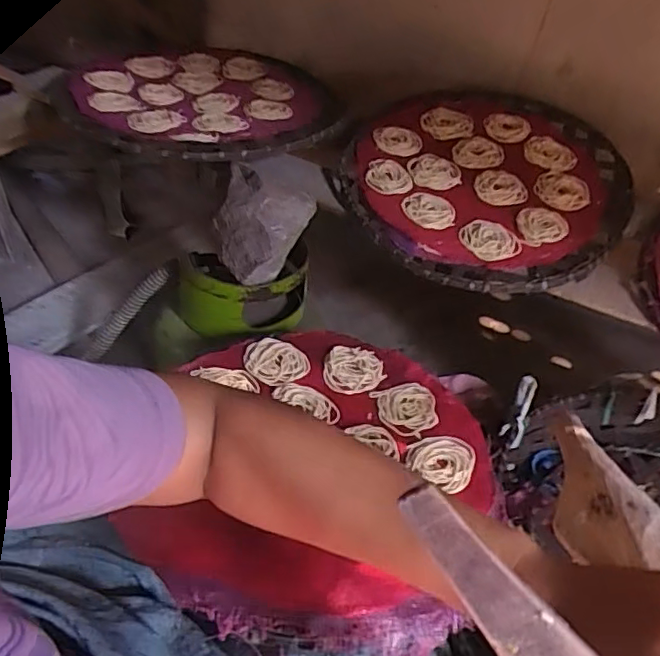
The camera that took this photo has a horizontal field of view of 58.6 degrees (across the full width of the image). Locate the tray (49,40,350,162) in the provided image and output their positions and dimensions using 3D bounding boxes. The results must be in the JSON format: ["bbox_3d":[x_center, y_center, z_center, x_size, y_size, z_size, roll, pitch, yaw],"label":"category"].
[{"bbox_3d":[-0.176,-0.344,0.881,0.431,0.036,0.394,4,43,-4],"label":"tray"}]

